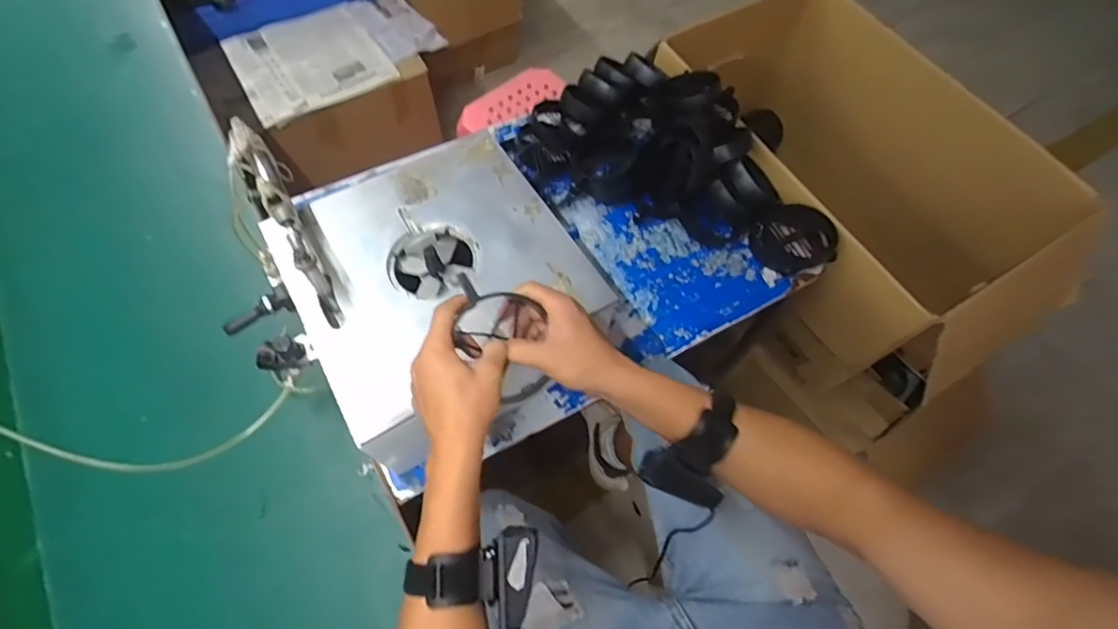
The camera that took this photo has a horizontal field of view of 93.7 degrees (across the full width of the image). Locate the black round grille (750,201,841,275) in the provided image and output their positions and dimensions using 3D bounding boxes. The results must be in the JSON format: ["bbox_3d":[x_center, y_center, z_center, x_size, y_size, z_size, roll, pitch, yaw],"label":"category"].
[{"bbox_3d":[0.345,-0.113,0.773,0.112,0.027,0.106,-26,66,-14],"label":"black round grille"}]

